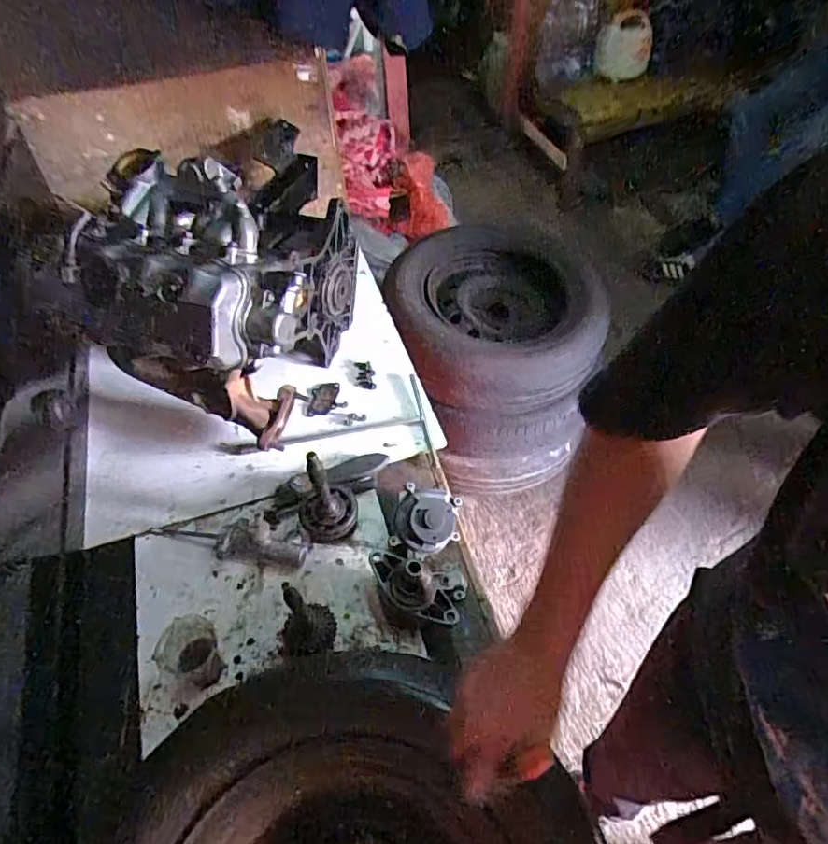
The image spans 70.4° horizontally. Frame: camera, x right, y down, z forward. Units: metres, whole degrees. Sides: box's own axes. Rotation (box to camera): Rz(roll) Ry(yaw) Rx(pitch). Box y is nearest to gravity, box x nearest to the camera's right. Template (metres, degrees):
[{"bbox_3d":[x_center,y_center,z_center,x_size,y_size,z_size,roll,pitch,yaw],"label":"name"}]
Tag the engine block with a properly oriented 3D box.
[{"bbox_3d":[-0.282,-0.194,0.916,0.300,0.338,0.362,7,53,9],"label":"engine block"}]

